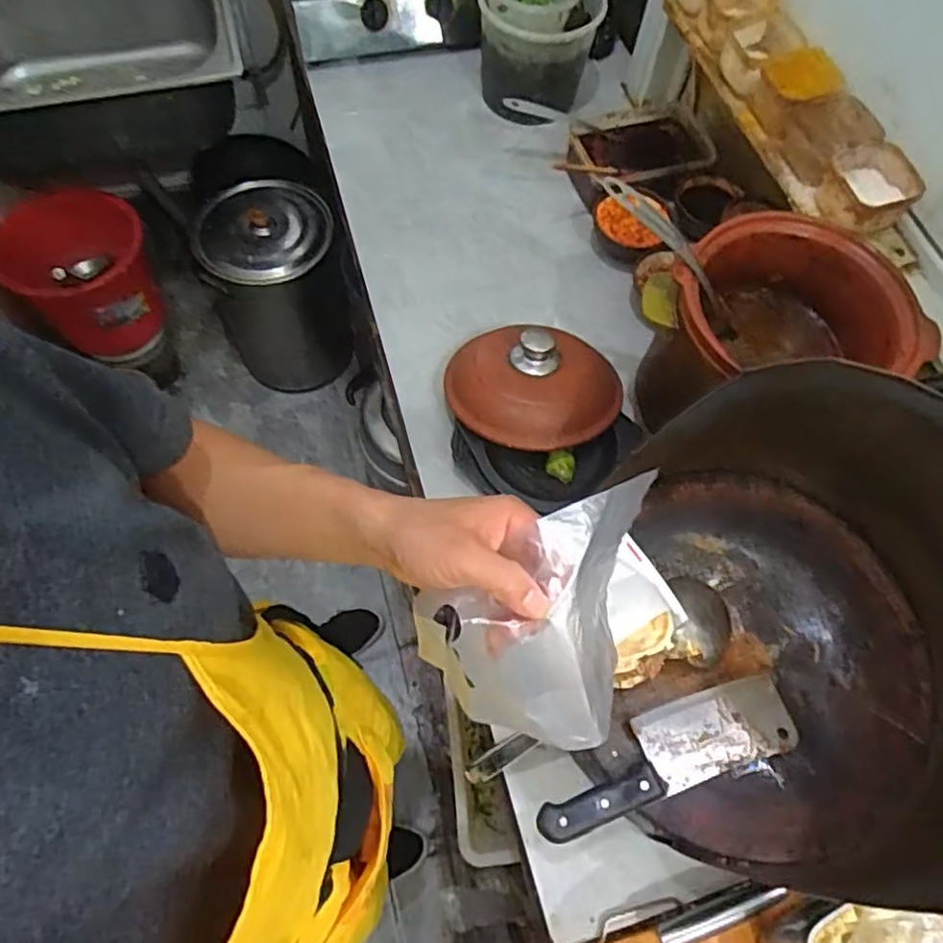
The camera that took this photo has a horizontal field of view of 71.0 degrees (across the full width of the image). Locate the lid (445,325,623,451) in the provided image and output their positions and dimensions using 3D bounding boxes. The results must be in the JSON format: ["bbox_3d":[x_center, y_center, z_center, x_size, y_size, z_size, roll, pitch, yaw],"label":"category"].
[{"bbox_3d":[0.075,-0.105,0.780,0.197,0.085,0.180,1,65,-3],"label":"lid"}]

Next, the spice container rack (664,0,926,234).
[{"bbox_3d":[0.347,-0.434,0.748,0.097,0.088,0.414,-14,67,-10],"label":"spice container rack"}]

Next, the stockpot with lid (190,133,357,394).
[{"bbox_3d":[-0.426,-0.419,1.435,0.262,0.445,0.320,-15,67,-10],"label":"stockpot with lid"}]

